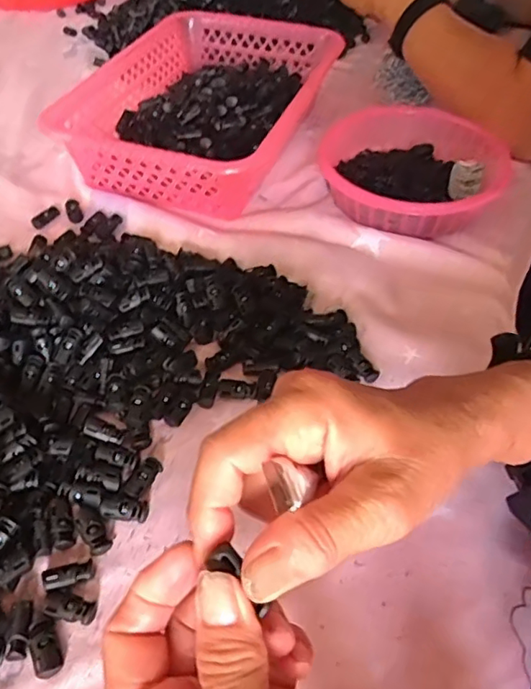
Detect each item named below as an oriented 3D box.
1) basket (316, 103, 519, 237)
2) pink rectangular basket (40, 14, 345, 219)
[{"bbox_3d":[0.143,-0.167,0.541,0.171,0.050,0.175,18,51,13],"label":"basket"},{"bbox_3d":[-0.068,-0.254,0.598,0.207,0.079,0.294,15,51,10],"label":"pink rectangular basket"}]

